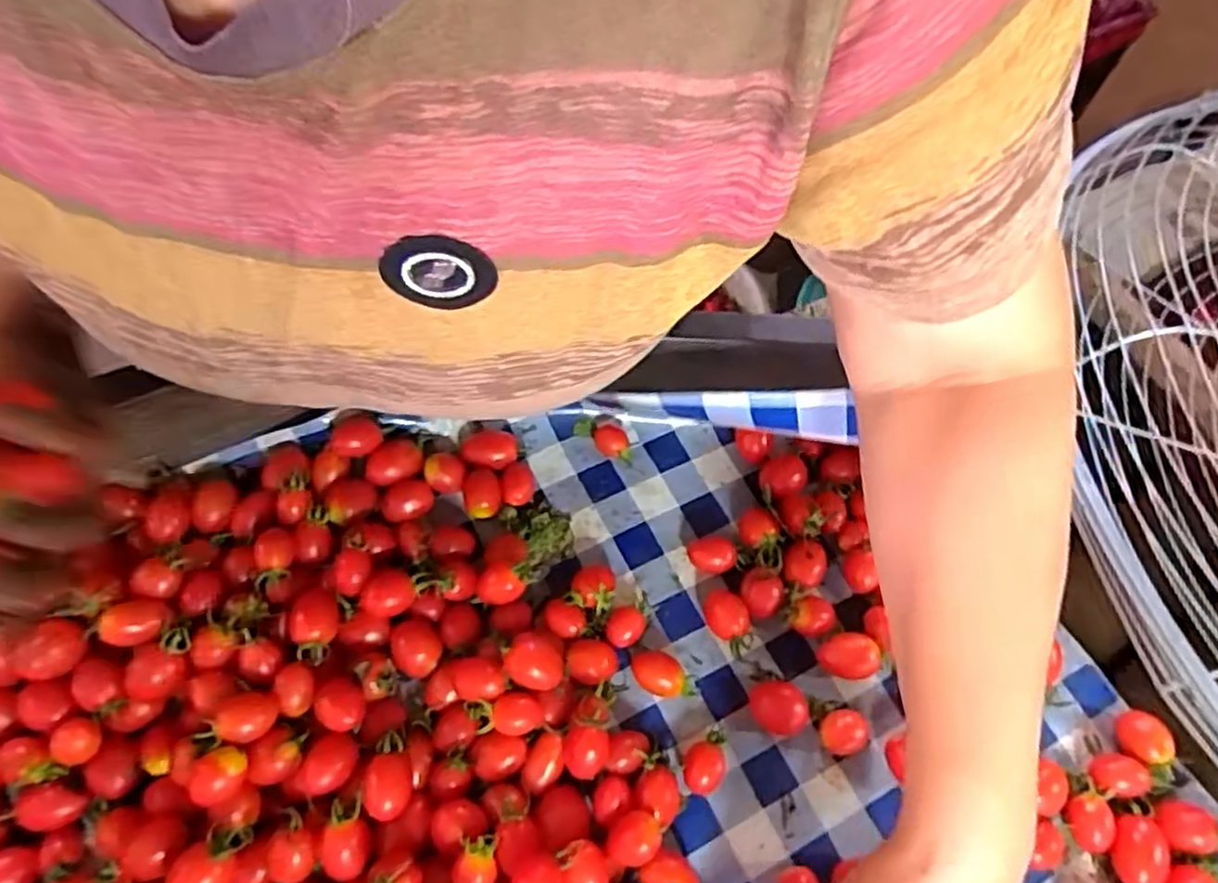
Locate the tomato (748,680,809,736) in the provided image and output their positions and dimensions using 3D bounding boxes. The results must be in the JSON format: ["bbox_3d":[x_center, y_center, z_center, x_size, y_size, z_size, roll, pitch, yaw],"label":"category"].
[{"bbox_3d":[0.094,0.148,0.410,0.027,0.019,0.029,0,65,-1],"label":"tomato"}]

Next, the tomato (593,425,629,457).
[{"bbox_3d":[0.001,0.000,0.478,0.023,0.014,0.017,15,66,6],"label":"tomato"}]

